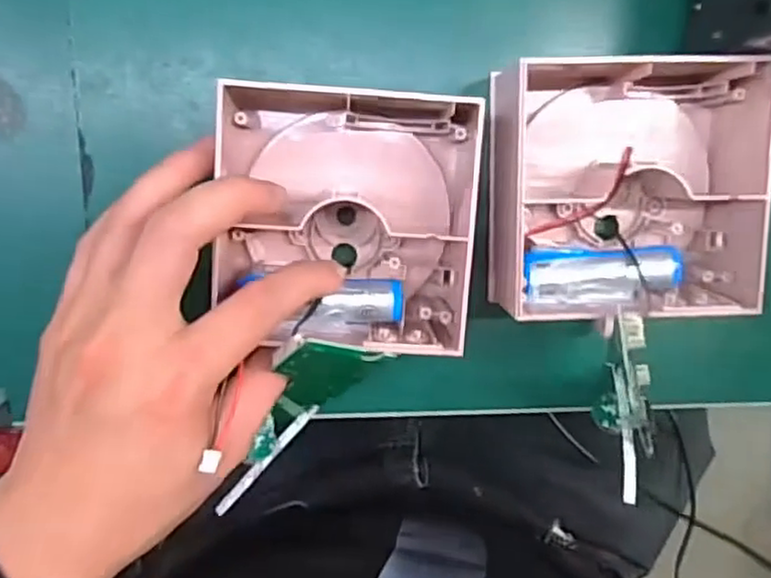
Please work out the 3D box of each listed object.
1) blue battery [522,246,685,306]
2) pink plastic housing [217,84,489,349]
[{"bbox_3d":[0.091,-0.006,0.293,0.065,0.019,0.023,-1,98,-2],"label":"blue battery"},{"bbox_3d":[-0.014,-0.029,0.280,0.109,0.042,0.105,3,98,-2],"label":"pink plastic housing"}]

